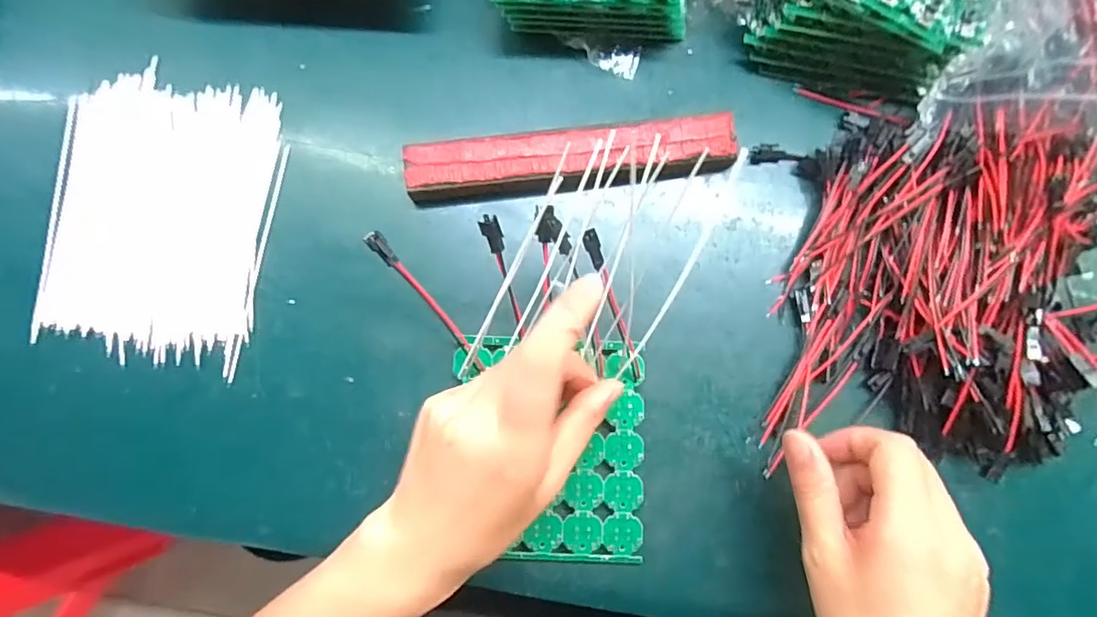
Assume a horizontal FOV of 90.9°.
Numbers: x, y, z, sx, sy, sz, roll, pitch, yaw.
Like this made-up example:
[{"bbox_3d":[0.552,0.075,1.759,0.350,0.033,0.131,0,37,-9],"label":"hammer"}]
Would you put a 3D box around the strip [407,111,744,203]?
[{"bbox_3d":[0.014,-0.088,0.323,0.191,0.021,0.035,-7,84,-1],"label":"strip"}]

